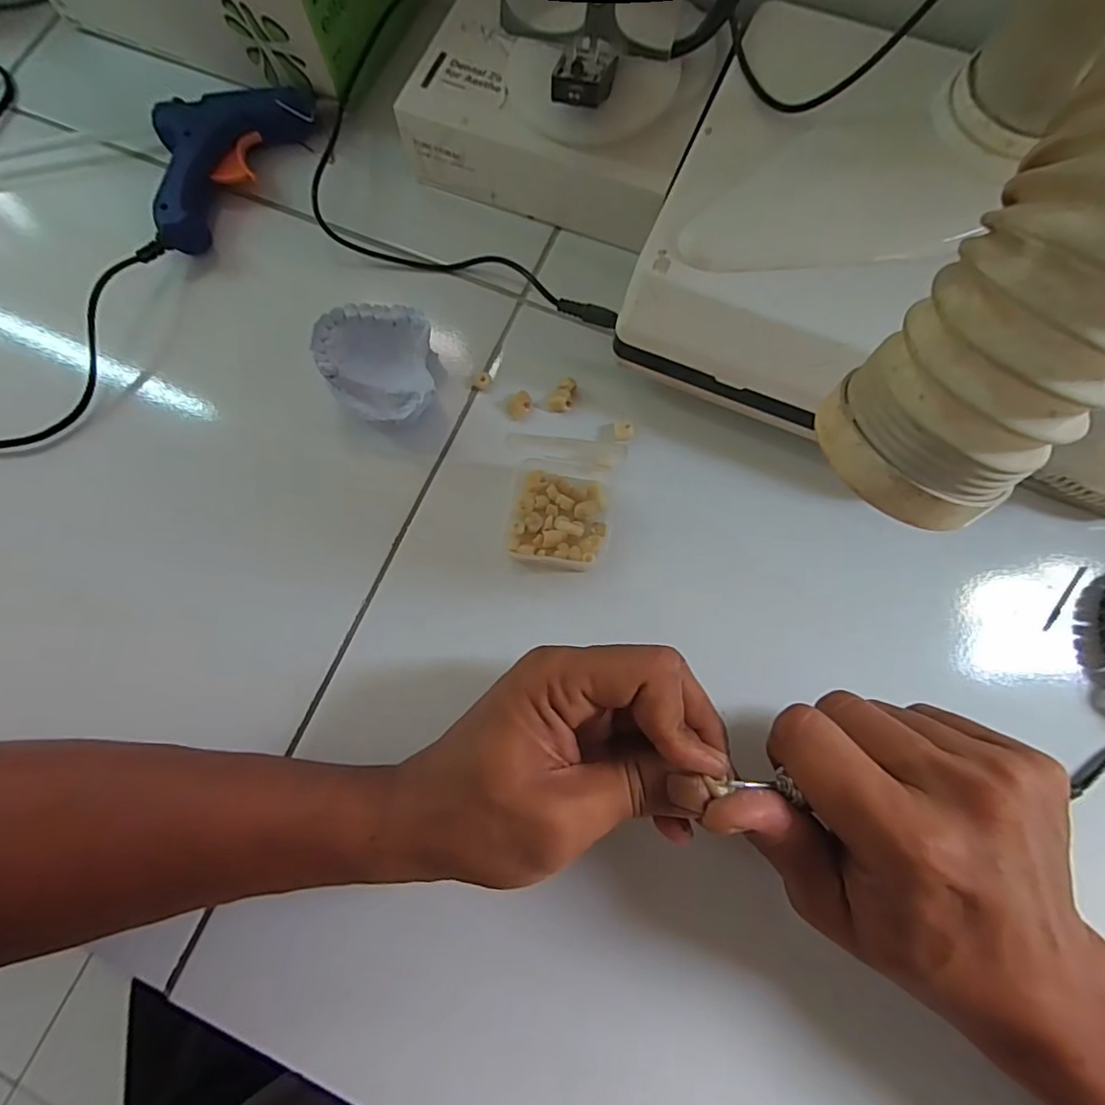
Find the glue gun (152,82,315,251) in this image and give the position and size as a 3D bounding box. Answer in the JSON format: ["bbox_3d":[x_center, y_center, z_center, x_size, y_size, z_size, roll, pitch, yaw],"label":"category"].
[{"bbox_3d":[-0.192,-0.242,0.338,0.097,0.022,0.098,-12,76,-1],"label":"glue gun"}]

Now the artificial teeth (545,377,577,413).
[{"bbox_3d":[0.005,-0.089,0.310,0.014,0.008,0.020,18,78,6],"label":"artificial teeth"}]

